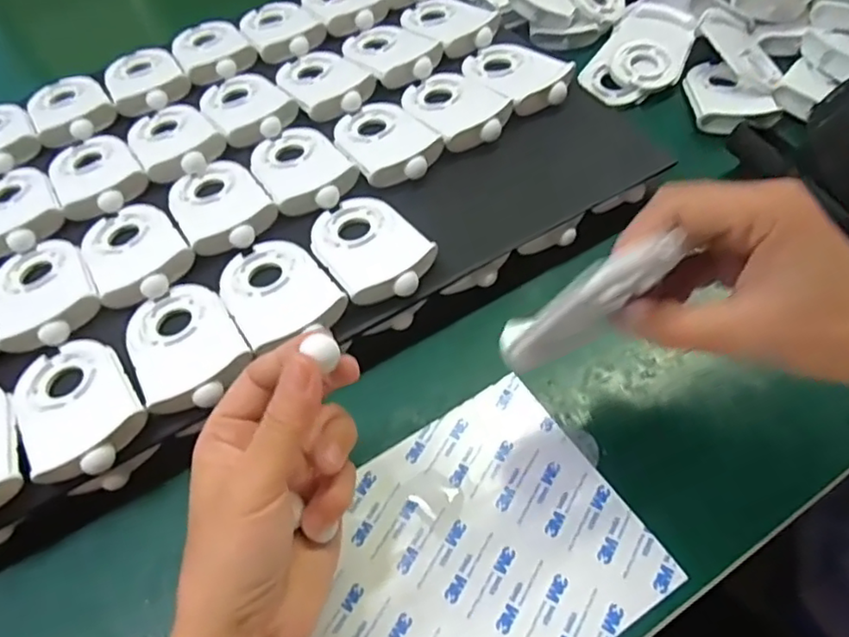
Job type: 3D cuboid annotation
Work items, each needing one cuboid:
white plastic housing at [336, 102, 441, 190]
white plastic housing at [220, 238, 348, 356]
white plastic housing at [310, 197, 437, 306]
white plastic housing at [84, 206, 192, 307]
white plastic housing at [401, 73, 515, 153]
[{"bbox_3d":[-0.028,-0.124,0.419,0.056,0.010,0.086,-30,58,-14],"label":"white plastic housing"},{"bbox_3d":[-0.087,-0.018,0.357,0.059,0.009,0.082,-32,59,-15],"label":"white plastic housing"},{"bbox_3d":[-0.033,-0.045,0.369,0.057,0.011,0.086,-32,59,-15],"label":"white plastic housing"},{"bbox_3d":[-0.181,-0.044,0.380,0.057,0.014,0.086,-30,58,-14],"label":"white plastic housing"},{"bbox_3d":[0.022,-0.152,0.434,0.056,0.015,0.087,-29,58,-13],"label":"white plastic housing"}]

